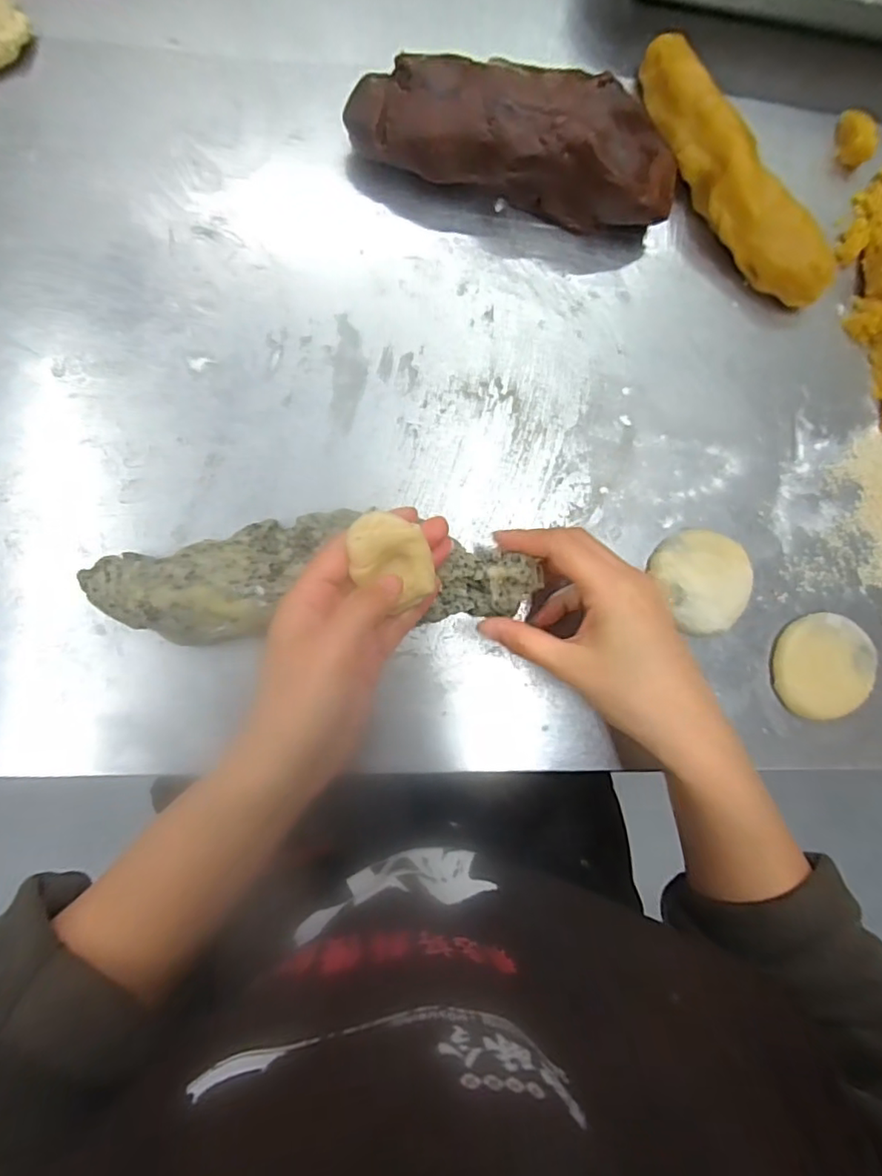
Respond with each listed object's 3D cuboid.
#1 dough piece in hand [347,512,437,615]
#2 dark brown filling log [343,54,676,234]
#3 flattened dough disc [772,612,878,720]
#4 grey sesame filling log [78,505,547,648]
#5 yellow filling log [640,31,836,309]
[{"bbox_3d":[-0.026,-0.016,0.297,0.036,0.020,0.044,-17,89,-6],"label":"dough piece in hand"},{"bbox_3d":[0.045,-0.266,0.351,0.198,0.054,0.057,9,86,-5],"label":"dark brown filling log"},{"bbox_3d":[0.243,0.048,0.372,0.062,0.014,0.061,0,87,-5],"label":"flattened dough disc"},{"bbox_3d":[-0.070,-0.007,0.328,0.245,0.036,0.068,-2,87,-8],"label":"grey sesame filling log"},{"bbox_3d":[0.180,-0.257,0.369,0.045,0.041,0.184,-36,91,-6],"label":"yellow filling log"}]

